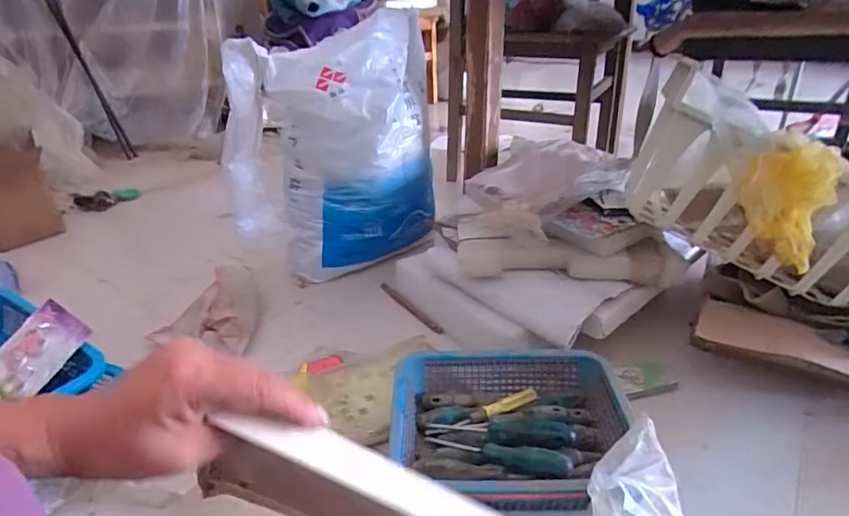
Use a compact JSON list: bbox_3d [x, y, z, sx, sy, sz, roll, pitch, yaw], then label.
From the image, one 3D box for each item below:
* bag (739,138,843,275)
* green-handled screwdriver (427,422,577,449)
[{"bbox_3d":[0.449,-0.070,0.628,0.088,0.143,0.074,22,36,37],"label":"bag"},{"bbox_3d":[0.089,0.208,0.609,0.169,0.030,0.032,-8,20,32],"label":"green-handled screwdriver"}]

